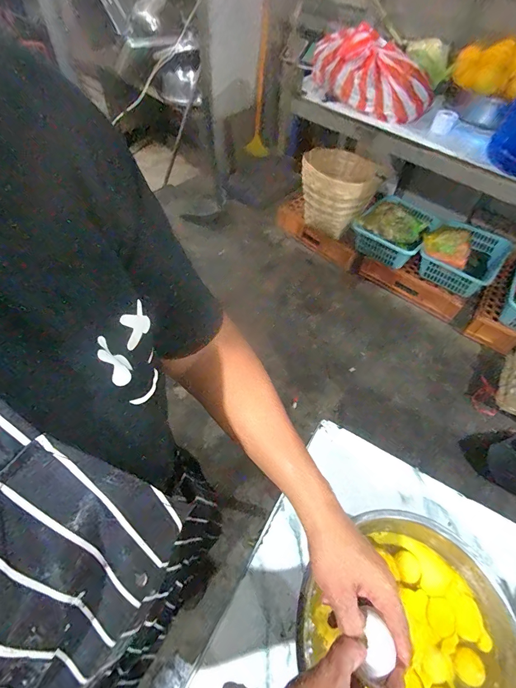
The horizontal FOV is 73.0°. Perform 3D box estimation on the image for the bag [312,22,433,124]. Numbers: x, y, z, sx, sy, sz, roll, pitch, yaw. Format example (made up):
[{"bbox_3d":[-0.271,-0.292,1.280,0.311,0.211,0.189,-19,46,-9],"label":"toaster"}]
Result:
[{"bbox_3d":[0.413,-0.963,1.248,0.432,0.192,0.187,13,54,4],"label":"bag"}]

